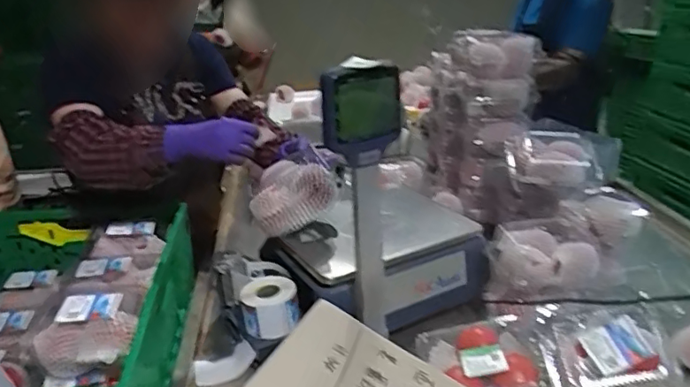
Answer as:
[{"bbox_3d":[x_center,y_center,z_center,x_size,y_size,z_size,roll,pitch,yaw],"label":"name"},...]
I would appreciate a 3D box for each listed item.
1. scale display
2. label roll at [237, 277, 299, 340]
[{"bbox_3d":[0.024,-0.106,0.773,0.115,0.132,0.037,-15,25,-29],"label":"scale display"},{"bbox_3d":[-0.129,0.189,0.956,0.095,0.062,0.102,-2,22,1],"label":"label roll"}]

